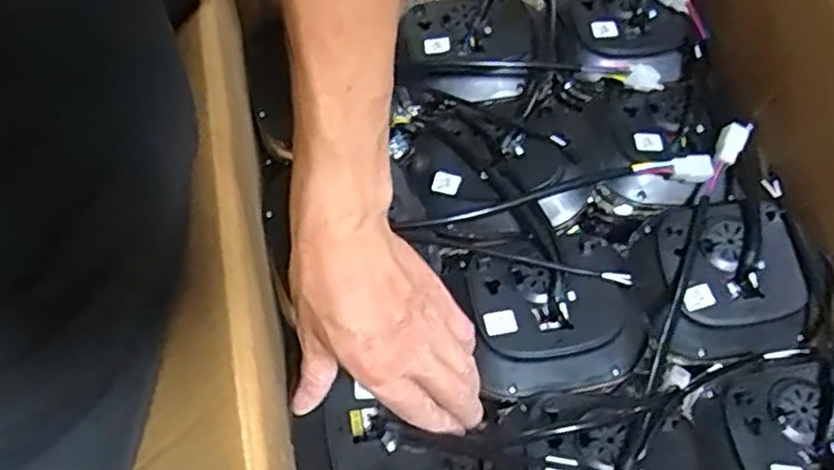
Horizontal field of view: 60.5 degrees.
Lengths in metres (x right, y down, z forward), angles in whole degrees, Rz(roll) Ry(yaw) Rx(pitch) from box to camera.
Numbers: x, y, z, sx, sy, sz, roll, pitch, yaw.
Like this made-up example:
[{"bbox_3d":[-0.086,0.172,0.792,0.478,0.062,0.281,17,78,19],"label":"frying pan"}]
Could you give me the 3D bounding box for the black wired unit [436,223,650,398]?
[{"bbox_3d":[0.098,0.052,0.501,0.122,0.040,0.108,-12,65,-10],"label":"black wired unit"}]

